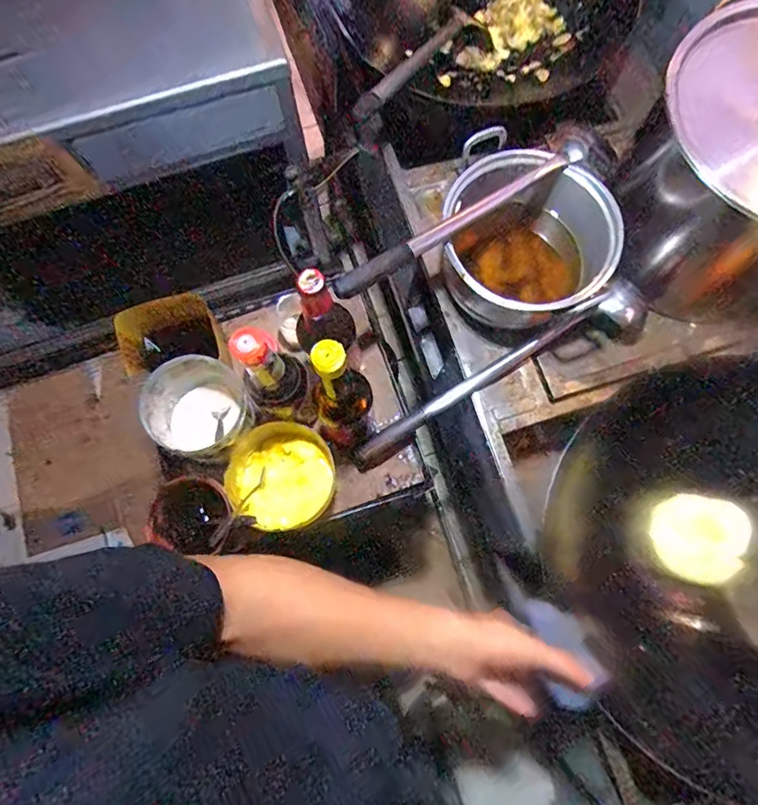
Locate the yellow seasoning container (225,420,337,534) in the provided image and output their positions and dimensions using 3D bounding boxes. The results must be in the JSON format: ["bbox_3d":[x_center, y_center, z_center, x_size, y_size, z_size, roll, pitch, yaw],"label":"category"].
[{"bbox_3d":[-0.127,0.100,0.657,0.134,0.097,0.130,0,76,0],"label":"yellow seasoning container"}]

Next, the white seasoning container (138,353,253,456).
[{"bbox_3d":[-0.228,0.017,0.633,0.113,0.119,0.120,0,76,0],"label":"white seasoning container"}]

